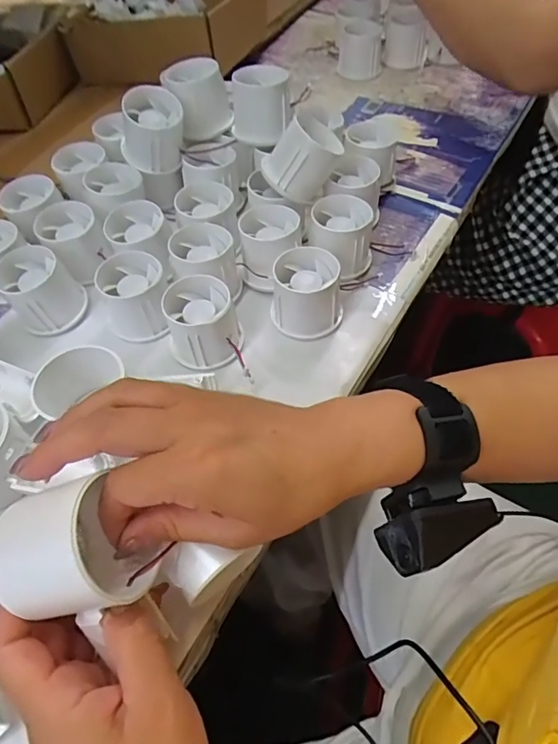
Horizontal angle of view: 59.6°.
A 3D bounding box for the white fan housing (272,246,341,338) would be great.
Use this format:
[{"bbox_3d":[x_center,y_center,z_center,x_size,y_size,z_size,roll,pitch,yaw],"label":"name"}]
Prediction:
[{"bbox_3d":[0.021,-0.062,0.384,0.053,0.048,0.053,-1,56,1],"label":"white fan housing"}]

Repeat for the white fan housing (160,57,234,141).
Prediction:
[{"bbox_3d":[-0.076,-0.260,0.464,0.057,0.061,0.062,-12,55,-5],"label":"white fan housing"}]

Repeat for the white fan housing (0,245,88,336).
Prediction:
[{"bbox_3d":[-0.193,-0.067,0.399,0.055,0.049,0.054,-1,56,2],"label":"white fan housing"}]

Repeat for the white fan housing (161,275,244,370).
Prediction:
[{"bbox_3d":[-0.058,-0.038,0.372,0.053,0.046,0.057,-1,56,2],"label":"white fan housing"}]

